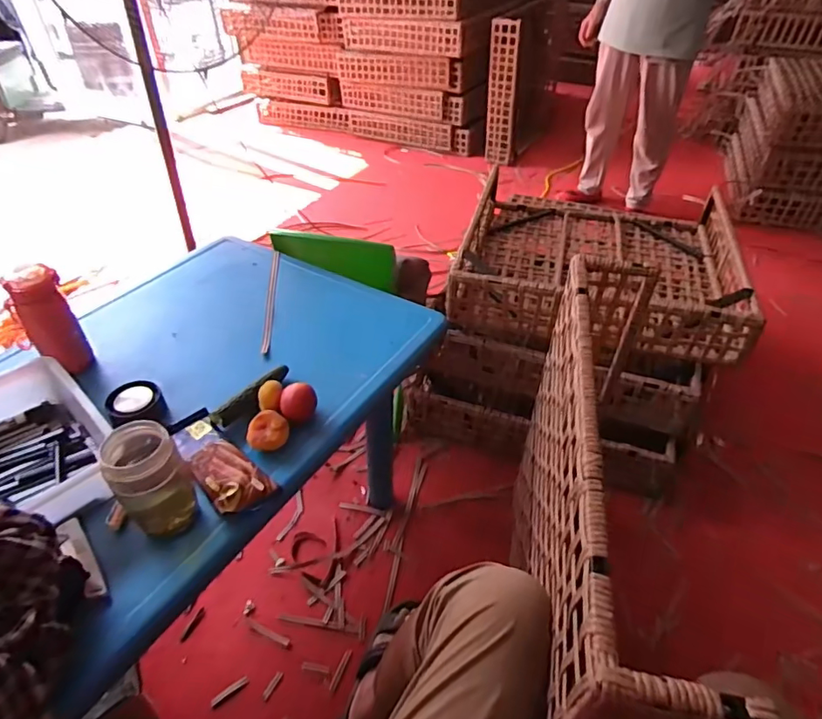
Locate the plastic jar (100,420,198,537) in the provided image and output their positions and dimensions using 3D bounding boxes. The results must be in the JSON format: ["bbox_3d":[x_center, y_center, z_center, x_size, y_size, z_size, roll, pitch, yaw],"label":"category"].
[{"bbox_3d":[-0.296,0.133,0.600,0.071,0.125,0.087,-25,48,-25],"label":"plastic jar"}]

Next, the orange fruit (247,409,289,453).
[{"bbox_3d":[-0.194,0.103,0.722,0.052,0.044,0.058,-9,43,-10],"label":"orange fruit"}]

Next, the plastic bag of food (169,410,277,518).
[{"bbox_3d":[-0.258,0.133,0.691,0.073,0.030,0.190,-33,51,-31],"label":"plastic bag of food"}]

